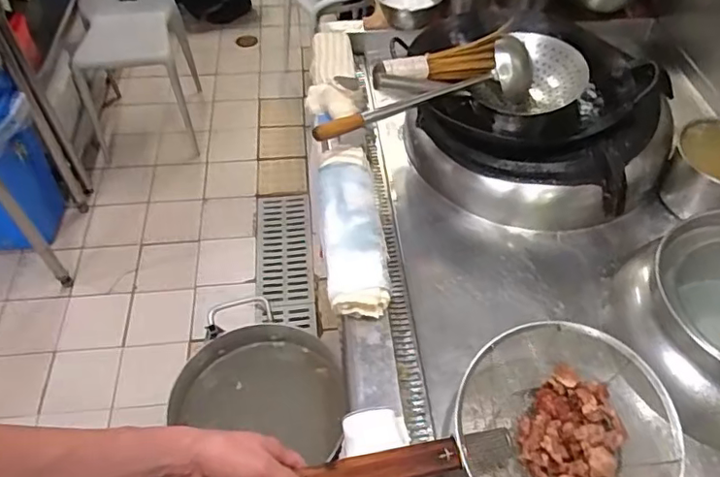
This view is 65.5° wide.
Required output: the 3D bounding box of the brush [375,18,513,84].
[{"bbox_3d":[0.162,-0.342,1.073,0.282,0.051,0.074,-13,52,-10],"label":"brush"}]

